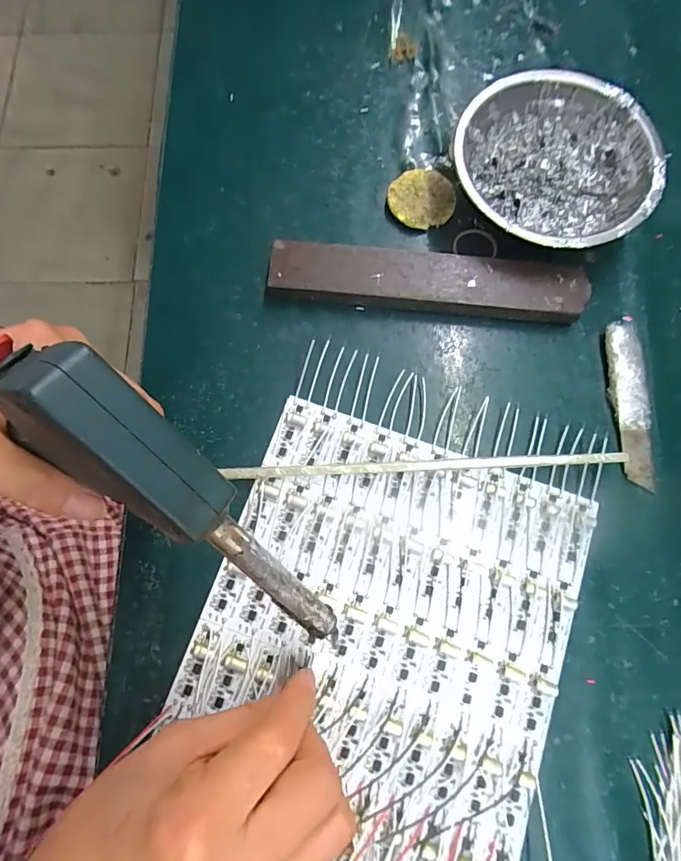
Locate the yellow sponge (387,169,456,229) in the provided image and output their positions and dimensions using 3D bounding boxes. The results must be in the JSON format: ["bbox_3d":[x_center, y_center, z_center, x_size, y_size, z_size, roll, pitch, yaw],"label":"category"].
[{"bbox_3d":[0.055,-0.158,0.309,0.044,0.007,0.043,6,77,1],"label":"yellow sponge"}]

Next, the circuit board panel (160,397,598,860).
[{"bbox_3d":[0.022,0.115,0.250,0.193,0.006,0.224,19,77,4],"label":"circuit board panel"}]

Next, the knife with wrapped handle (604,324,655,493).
[{"bbox_3d":[0.179,-0.017,0.277,0.022,0.010,0.101,-3,77,-1],"label":"knife with wrapped handle"}]

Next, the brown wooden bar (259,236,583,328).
[{"bbox_3d":[0.053,-0.095,0.291,0.196,0.017,0.036,7,77,1],"label":"brown wooden bar"}]

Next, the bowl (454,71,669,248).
[{"bbox_3d":[0.134,-0.164,0.289,0.118,0.036,0.117,0,77,0],"label":"bowl"}]

